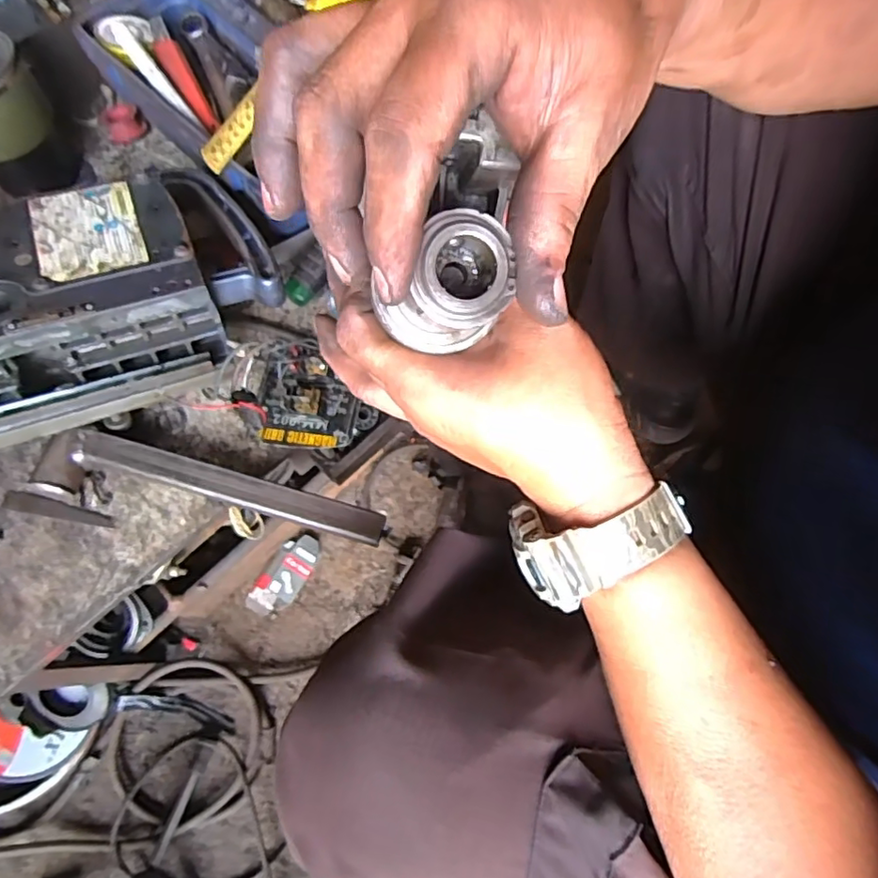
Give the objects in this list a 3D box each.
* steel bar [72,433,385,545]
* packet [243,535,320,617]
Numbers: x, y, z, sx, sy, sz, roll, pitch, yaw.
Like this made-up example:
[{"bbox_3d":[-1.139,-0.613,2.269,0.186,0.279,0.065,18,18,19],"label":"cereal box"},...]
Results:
[{"bbox_3d":[-0.156,0.036,0.448,0.234,0.015,0.024,15,71,3],"label":"steel bar"},{"bbox_3d":[-0.191,0.169,0.742,0.049,0.020,0.110,37,73,12],"label":"packet"}]

